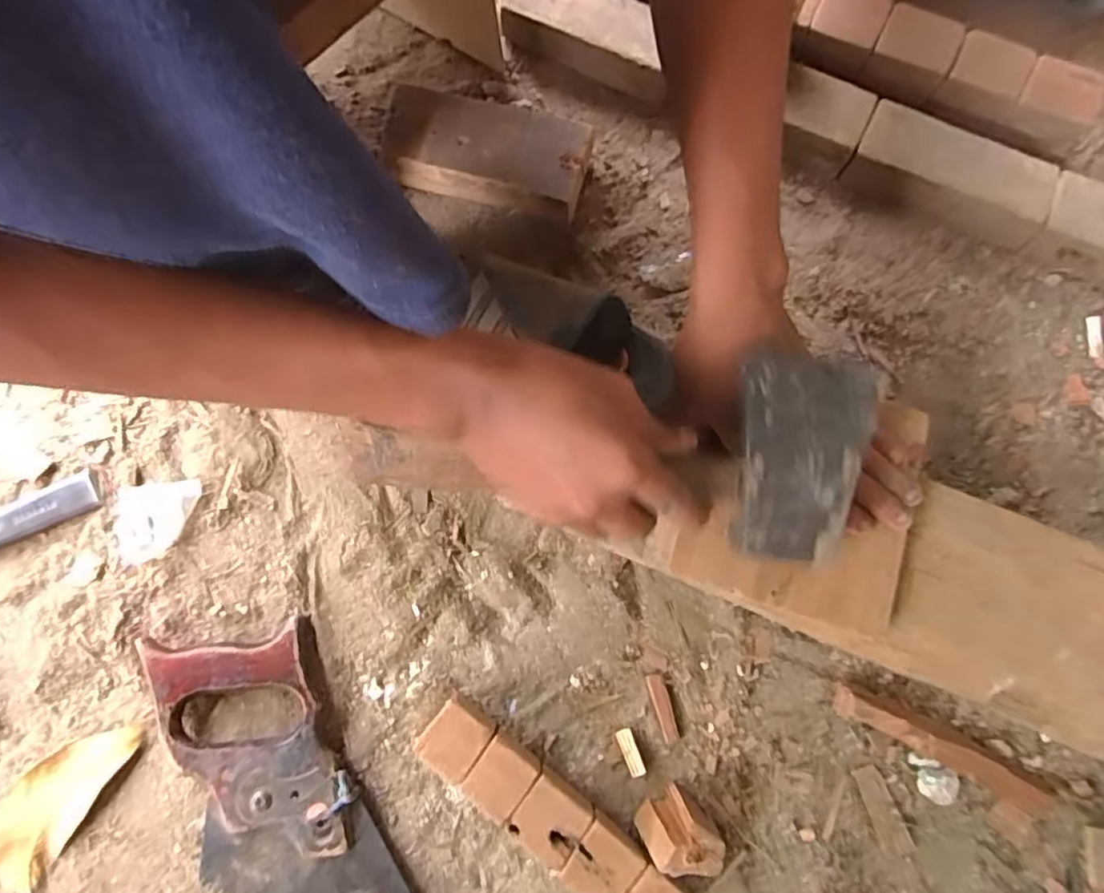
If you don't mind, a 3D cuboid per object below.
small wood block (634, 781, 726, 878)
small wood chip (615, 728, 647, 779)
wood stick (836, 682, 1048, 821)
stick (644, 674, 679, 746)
[{"bbox_3d":[0.077,0.236,0.382,0.041,0.033,0.039,-29,78,-7],"label":"small wood block"},{"bbox_3d":[0.051,0.200,0.414,0.010,0.012,0.029,-21,77,-5],"label":"small wood chip"},{"bbox_3d":[0.242,0.186,0.390,0.141,0.021,0.020,26,78,6],"label":"wood stick"},{"bbox_3d":[0.074,0.174,0.420,0.011,0.005,0.044,-17,77,-4],"label":"stick"}]

